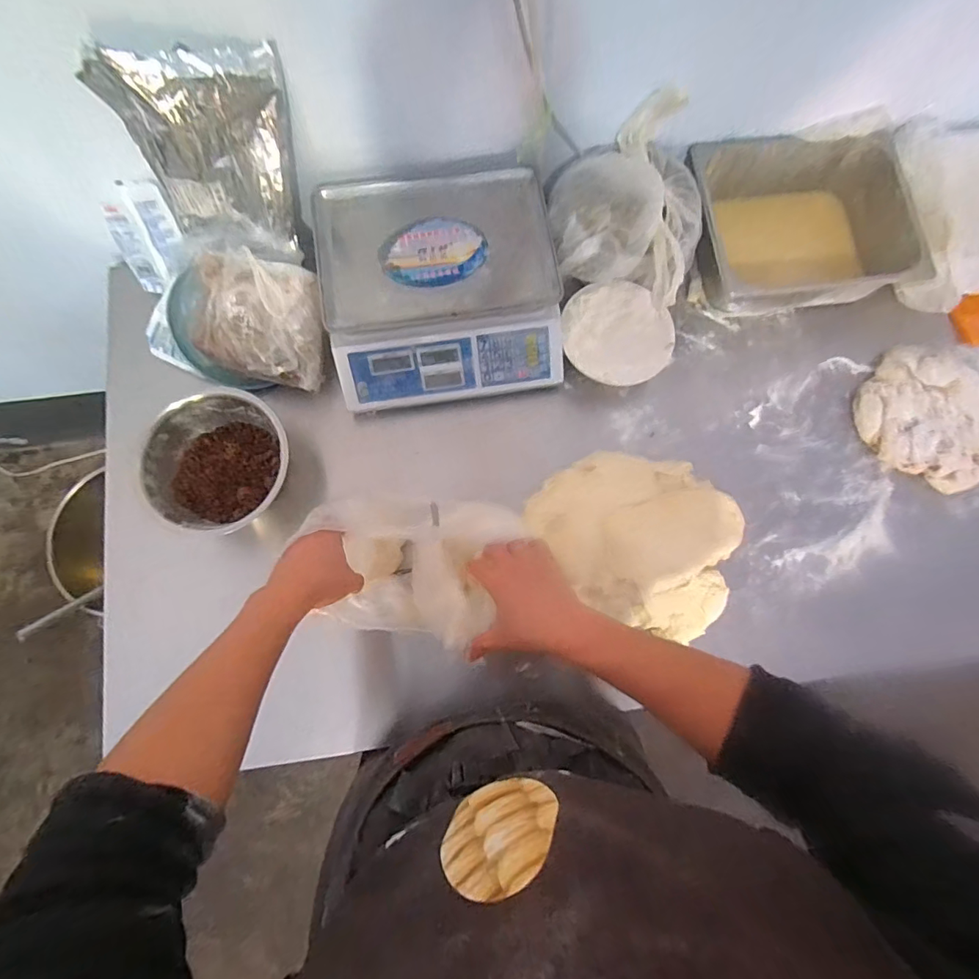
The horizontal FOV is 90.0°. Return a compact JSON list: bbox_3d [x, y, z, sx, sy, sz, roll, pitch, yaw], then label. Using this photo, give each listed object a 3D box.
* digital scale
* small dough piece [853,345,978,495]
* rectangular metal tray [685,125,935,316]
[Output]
[{"bbox_3d":[-0.073,-0.304,0.735,0.332,0.100,0.320,-8,78,-3],"label":"digital scale"},{"bbox_3d":[0.688,-0.113,0.754,0.217,0.047,0.203,36,80,6],"label":"small dough piece"},{"bbox_3d":[0.479,-0.424,0.781,0.326,0.107,0.265,-11,79,-3],"label":"rectangular metal tray"}]

